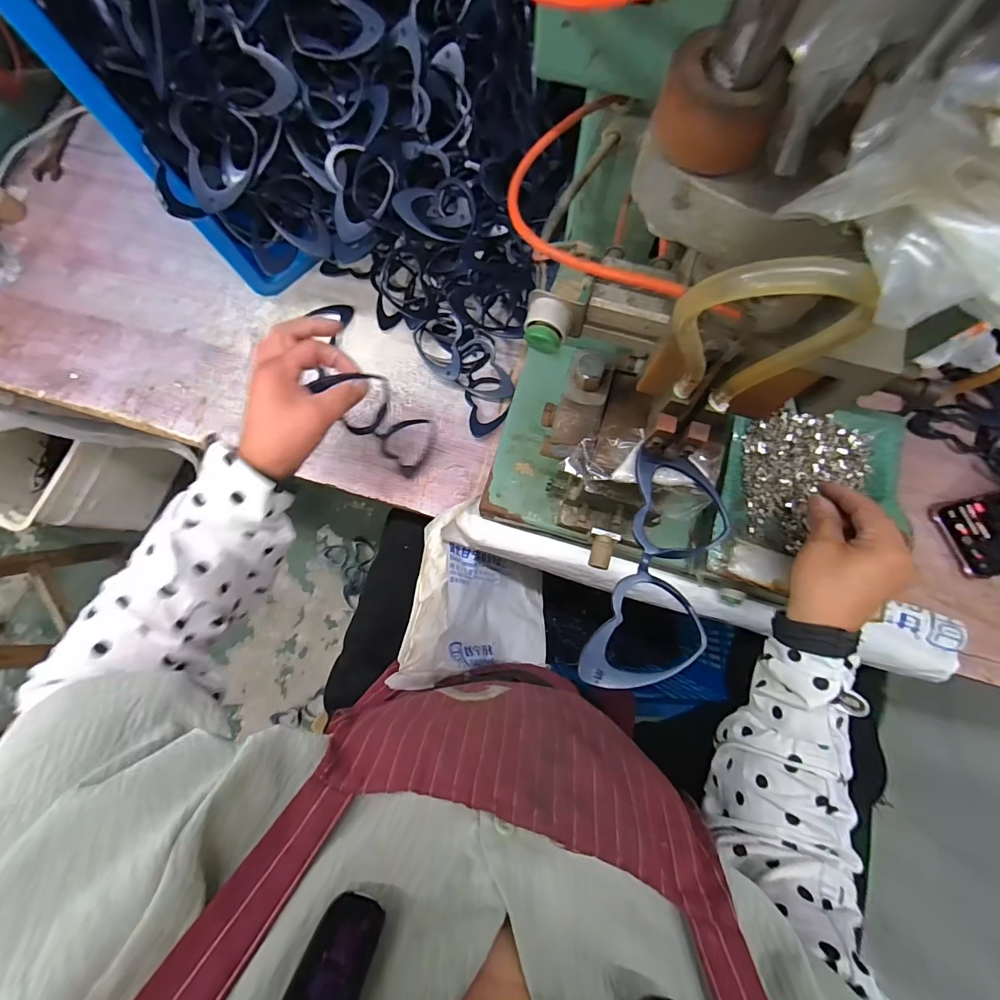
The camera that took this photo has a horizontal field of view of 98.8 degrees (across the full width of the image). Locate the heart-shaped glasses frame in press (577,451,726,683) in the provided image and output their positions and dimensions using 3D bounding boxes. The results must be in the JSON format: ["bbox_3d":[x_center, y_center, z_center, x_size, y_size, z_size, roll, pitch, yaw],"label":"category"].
[{"bbox_3d":[0.096,0.041,0.251,0.060,0.018,0.143,19,79,5],"label":"heart-shaped glasses frame in press"}]

